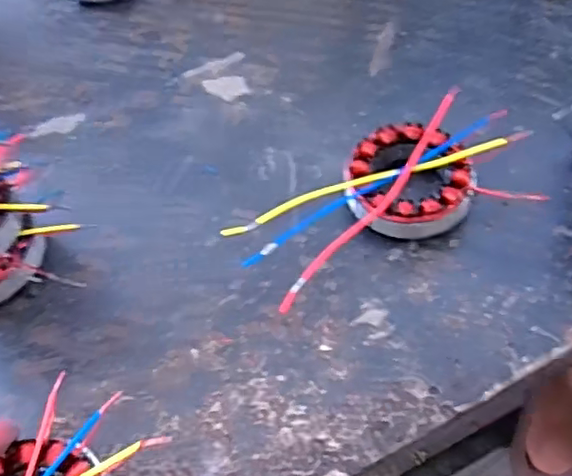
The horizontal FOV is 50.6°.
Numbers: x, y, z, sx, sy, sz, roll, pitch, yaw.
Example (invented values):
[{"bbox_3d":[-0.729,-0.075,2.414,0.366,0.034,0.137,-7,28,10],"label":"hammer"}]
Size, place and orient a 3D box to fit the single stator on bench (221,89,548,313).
[{"bbox_3d":[0.065,-0.030,0.423,0.197,0.040,0.092,-24,57,-11],"label":"single stator on bench"}]

